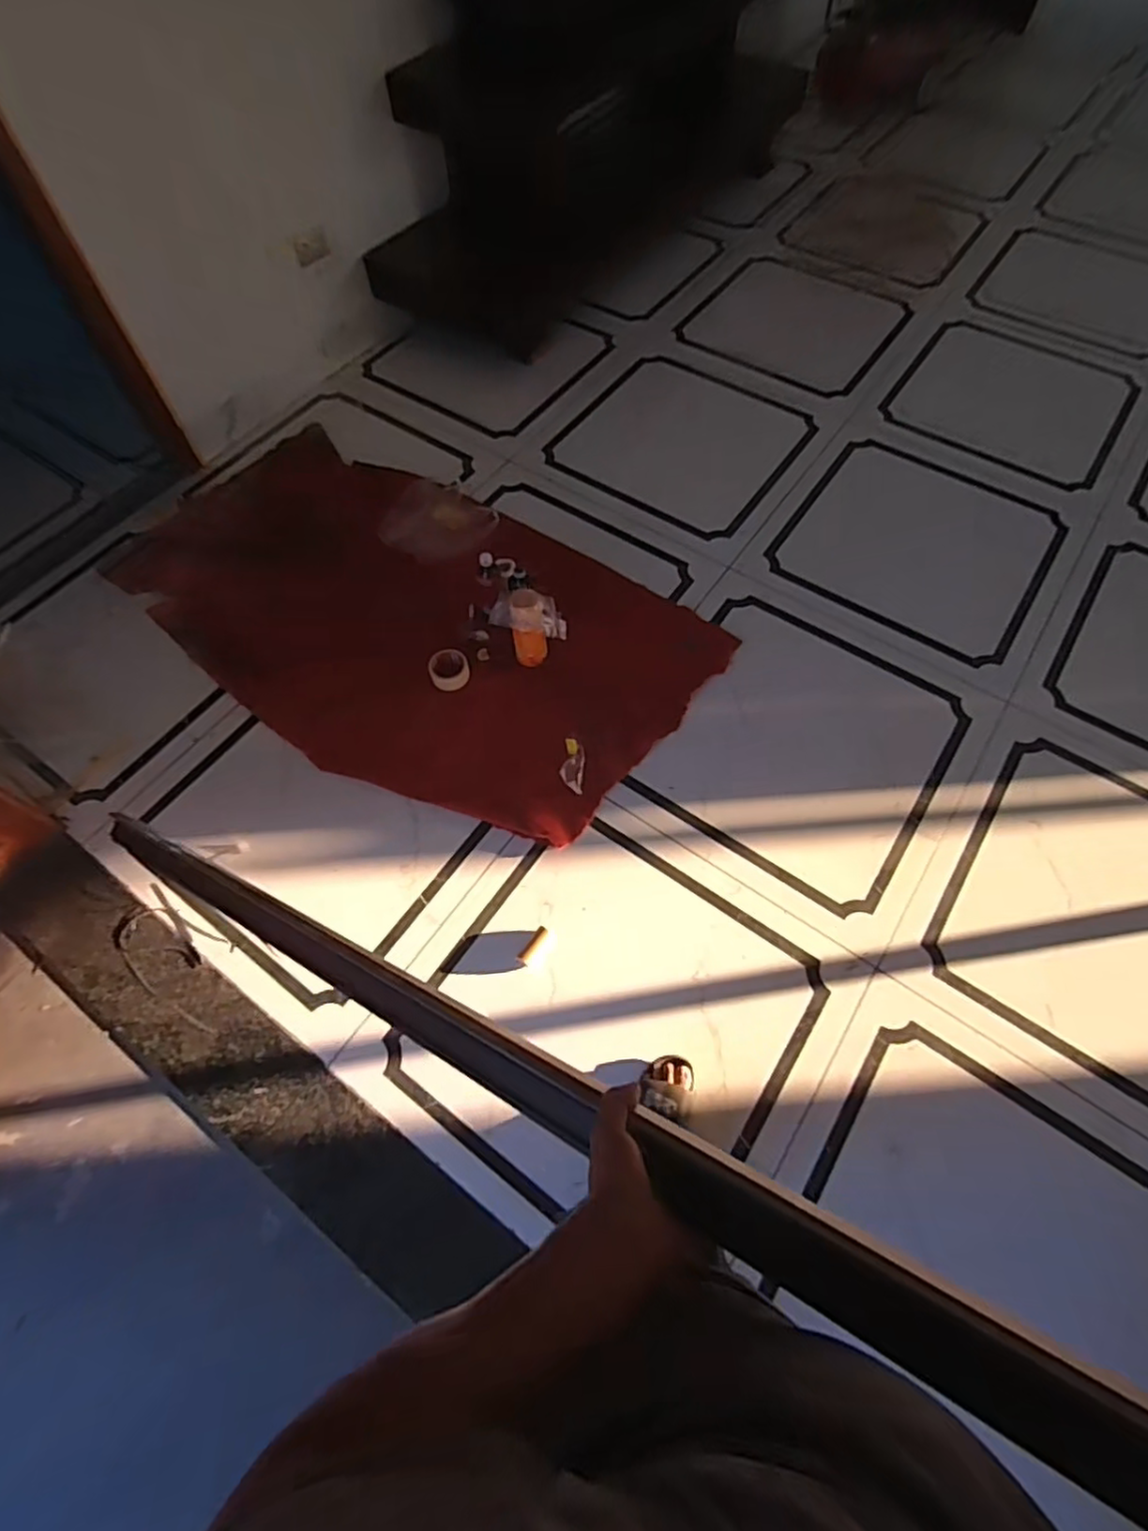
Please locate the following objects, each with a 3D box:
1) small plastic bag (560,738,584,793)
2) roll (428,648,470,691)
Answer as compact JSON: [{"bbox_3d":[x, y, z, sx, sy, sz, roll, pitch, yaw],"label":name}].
[{"bbox_3d":[-0.004,-0.002,1.605,0.054,0.020,0.141,3,62,2],"label":"small plastic bag"},{"bbox_3d":[-0.321,-0.249,1.732,0.105,0.040,0.115,0,62,1],"label":"roll"}]

